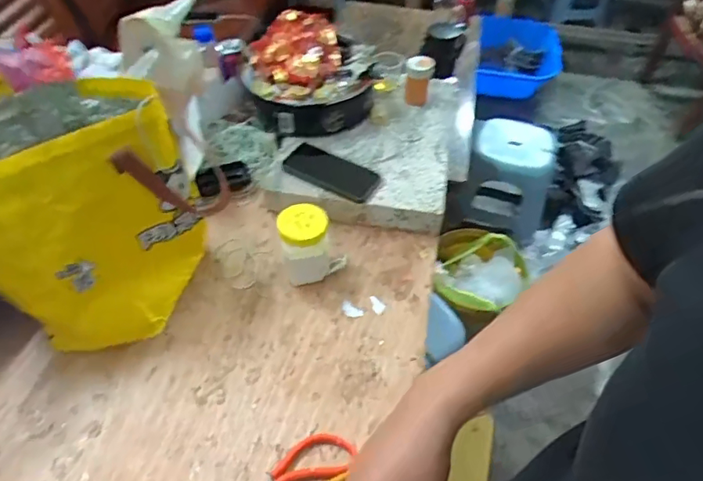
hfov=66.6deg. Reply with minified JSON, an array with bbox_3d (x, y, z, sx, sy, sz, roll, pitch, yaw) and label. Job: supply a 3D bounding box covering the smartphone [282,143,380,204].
[{"bbox_3d":[-0.034,-0.116,0.918,0.164,0.015,0.087,27,53,20],"label":"smartphone"}]

